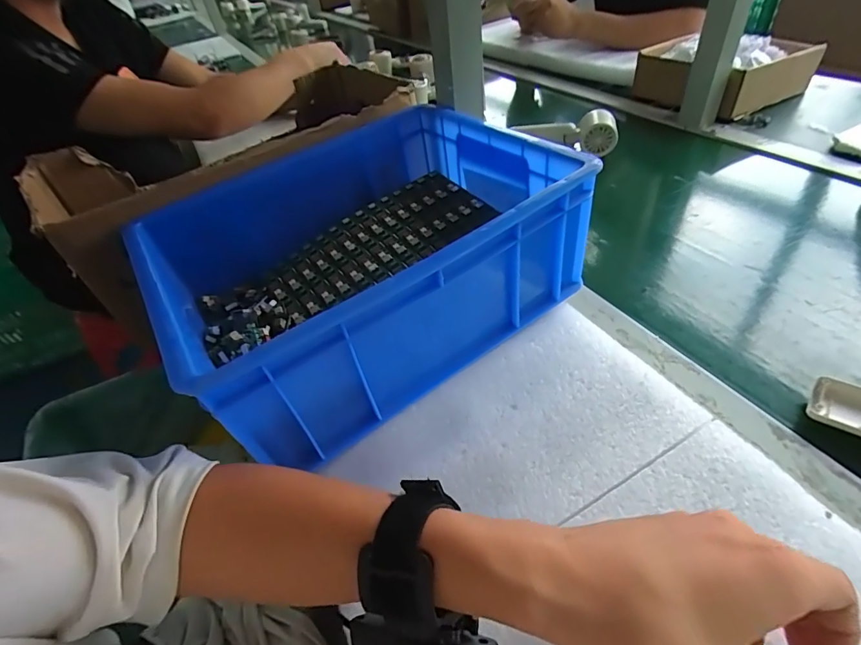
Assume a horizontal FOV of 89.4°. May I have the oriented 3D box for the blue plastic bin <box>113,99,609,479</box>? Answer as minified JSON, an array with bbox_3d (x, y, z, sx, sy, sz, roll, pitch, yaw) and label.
[{"bbox_3d":[-0.063,-0.069,0.402,0.330,0.124,0.268,-31,48,-19],"label":"blue plastic bin"}]

